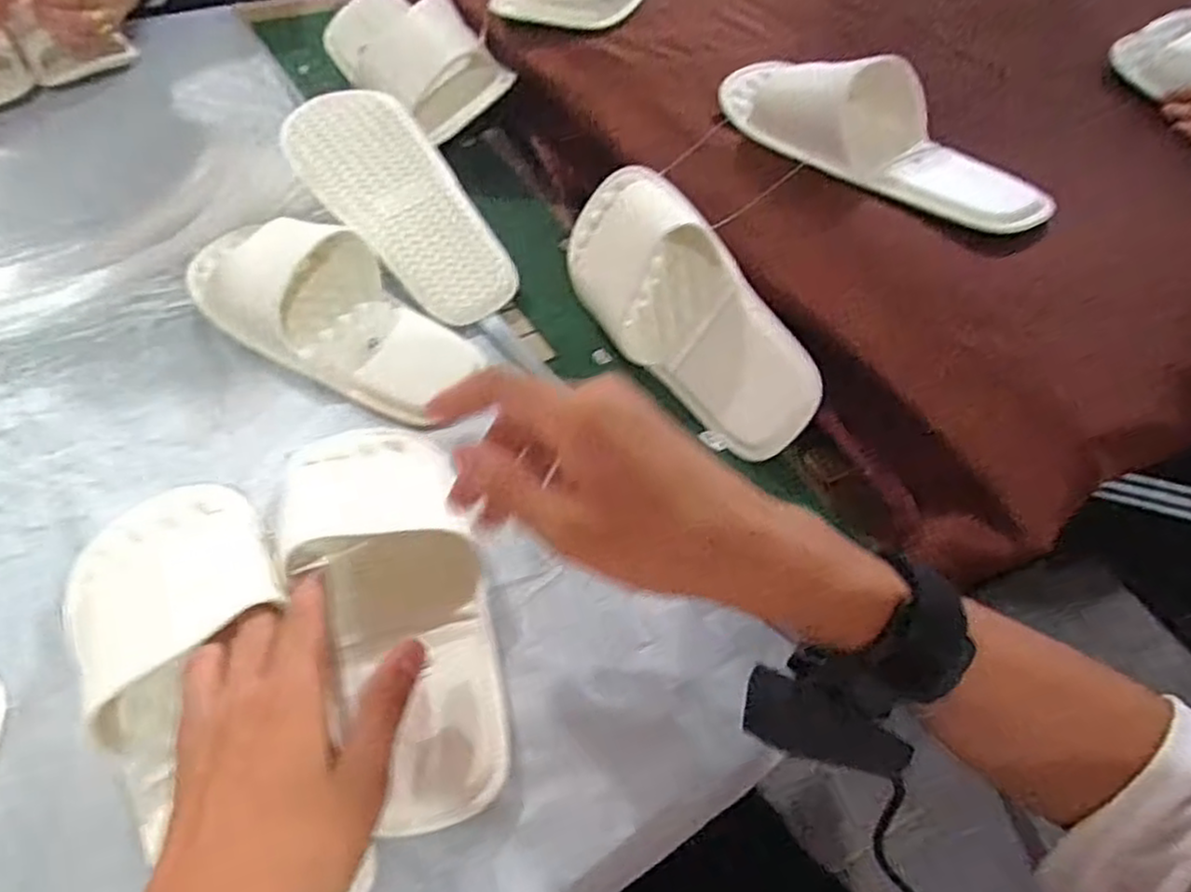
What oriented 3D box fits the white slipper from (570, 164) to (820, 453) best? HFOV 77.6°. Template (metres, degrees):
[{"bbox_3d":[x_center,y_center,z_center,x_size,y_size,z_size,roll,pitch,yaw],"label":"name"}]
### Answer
[{"bbox_3d":[0.050,-0.093,0.490,0.058,0.101,0.238,-5,56,-45],"label":"white slipper"}]

